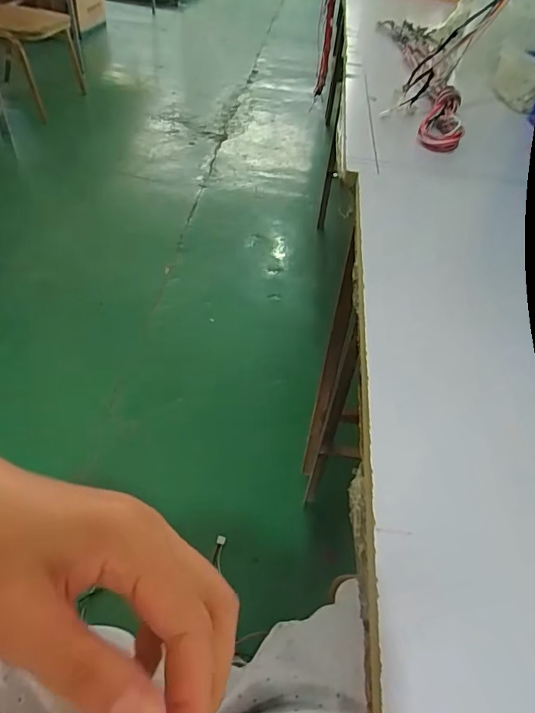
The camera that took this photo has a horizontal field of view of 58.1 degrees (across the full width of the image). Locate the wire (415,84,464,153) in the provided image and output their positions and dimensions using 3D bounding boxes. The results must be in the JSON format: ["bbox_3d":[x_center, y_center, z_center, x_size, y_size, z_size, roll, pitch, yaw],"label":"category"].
[{"bbox_3d":[0.266,-0.362,0.732,0.060,0.032,0.175,16,49,7],"label":"wire"}]

